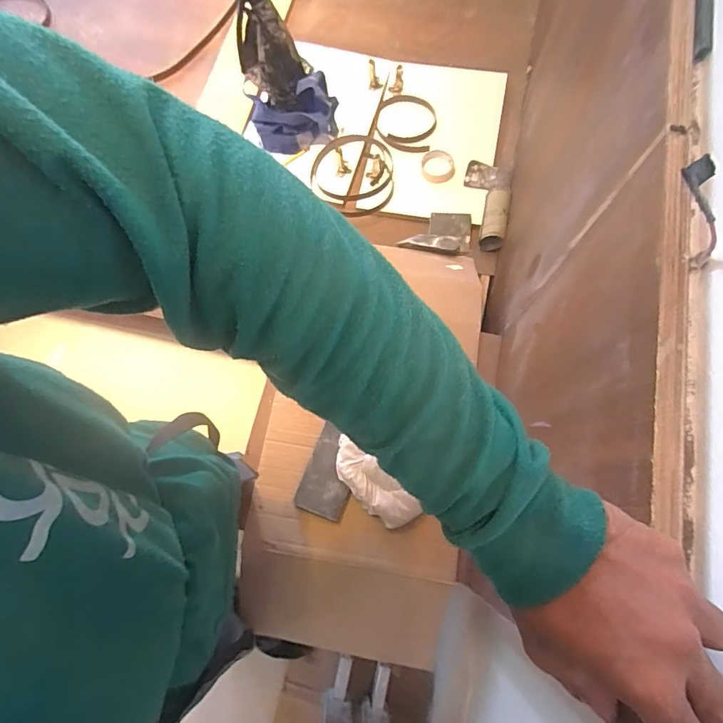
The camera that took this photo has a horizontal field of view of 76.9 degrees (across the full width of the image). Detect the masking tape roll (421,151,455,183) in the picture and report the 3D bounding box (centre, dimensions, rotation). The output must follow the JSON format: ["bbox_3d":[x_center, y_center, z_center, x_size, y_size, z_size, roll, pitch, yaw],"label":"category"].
[{"bbox_3d":[0.199,-0.508,1.182,0.083,0.024,0.093,-4,73,0],"label":"masking tape roll"}]

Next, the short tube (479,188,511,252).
[{"bbox_3d":[0.321,-0.352,1.099,0.056,0.048,0.162,13,74,5],"label":"short tube"}]

